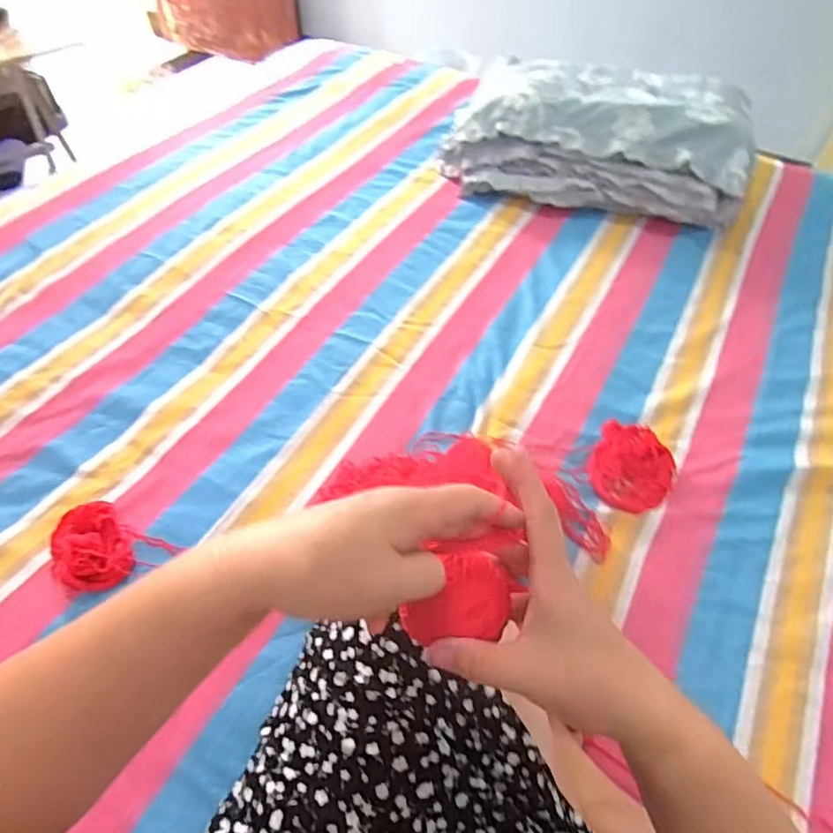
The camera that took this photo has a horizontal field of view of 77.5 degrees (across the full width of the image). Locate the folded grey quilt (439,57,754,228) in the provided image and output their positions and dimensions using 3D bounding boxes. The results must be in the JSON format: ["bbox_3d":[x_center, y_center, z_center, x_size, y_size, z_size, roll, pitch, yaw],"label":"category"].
[{"bbox_3d":[0.360,-0.589,1.074,0.548,0.188,0.349,12,54,5],"label":"folded grey quilt"}]

